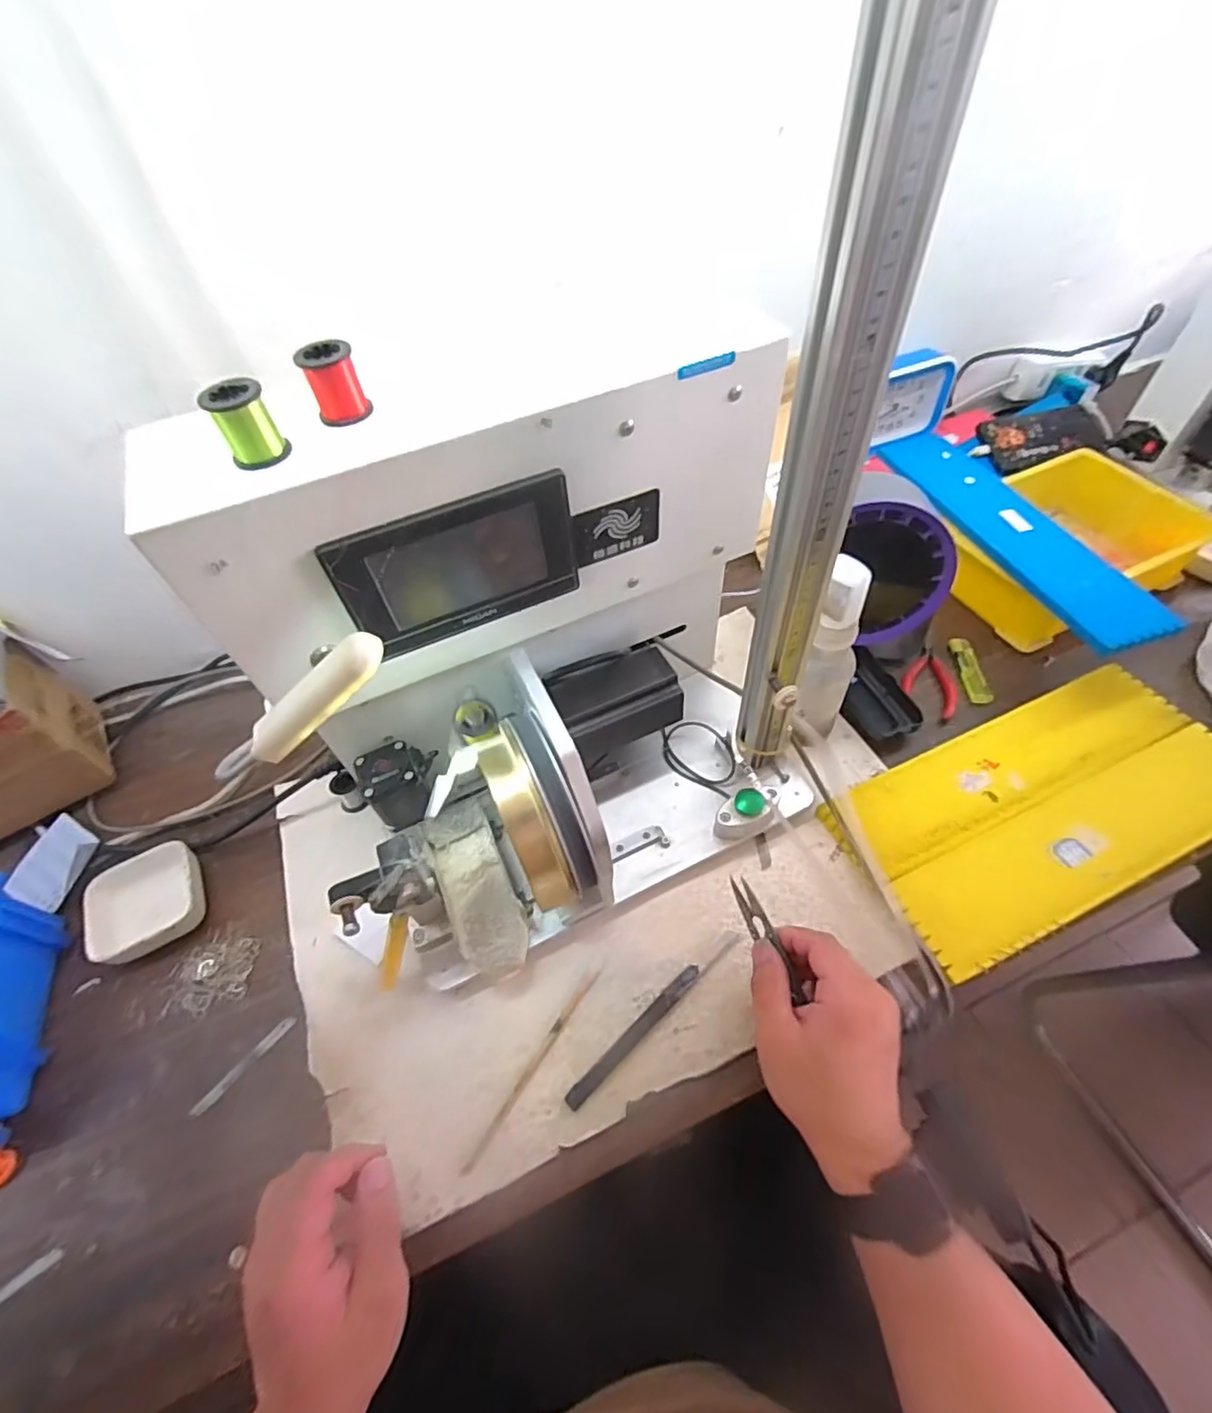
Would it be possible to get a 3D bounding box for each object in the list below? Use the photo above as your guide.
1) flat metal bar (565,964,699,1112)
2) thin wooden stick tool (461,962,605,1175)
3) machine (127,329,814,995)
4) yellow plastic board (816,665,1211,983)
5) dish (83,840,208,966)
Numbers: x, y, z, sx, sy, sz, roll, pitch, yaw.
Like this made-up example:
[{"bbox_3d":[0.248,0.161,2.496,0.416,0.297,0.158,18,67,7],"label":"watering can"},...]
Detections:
[{"bbox_3d":[0.021,0.237,0.438,0.127,0.010,0.012,-38,60,-21],"label":"flat metal bar"},{"bbox_3d":[-0.050,0.256,0.437,0.009,0.004,0.156,28,61,23],"label":"thin wooden stick tool"},{"bbox_3d":[-0.041,-0.009,0.408,0.365,0.333,0.232,-23,55,-12],"label":"machine"},{"bbox_3d":[0.377,0.081,0.518,0.347,0.012,0.163,-22,55,-11],"label":"yellow plastic board"},{"bbox_3d":[-0.397,0.165,0.520,0.082,0.025,0.091,-28,56,-15],"label":"dish"}]

